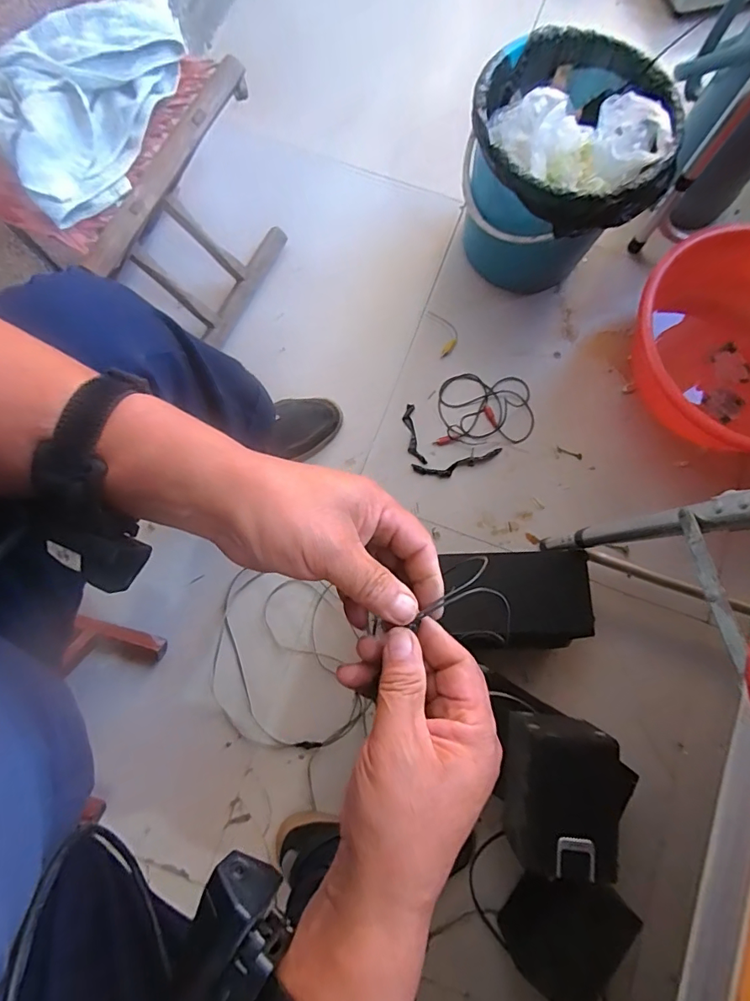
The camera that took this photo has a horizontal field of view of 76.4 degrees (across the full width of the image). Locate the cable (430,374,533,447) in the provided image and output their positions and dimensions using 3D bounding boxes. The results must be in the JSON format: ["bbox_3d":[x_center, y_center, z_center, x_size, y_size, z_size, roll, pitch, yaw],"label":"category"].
[{"bbox_3d":[0.187,-0.161,0.804,0.164,0.037,0.124,-1,79,-1],"label":"cable"}]

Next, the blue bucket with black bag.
[{"bbox_3d":[0.275,-0.498,0.743,0.269,0.303,0.260,0,79,0],"label":"blue bucket with black bag"}]

